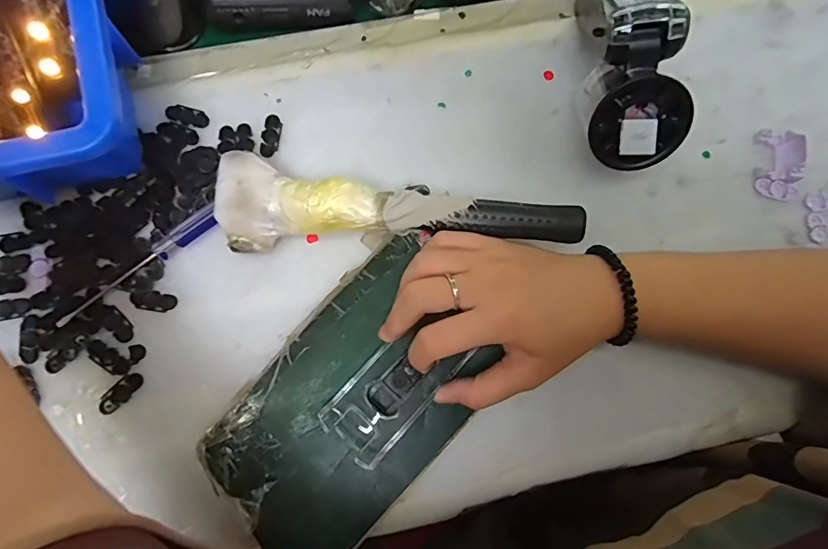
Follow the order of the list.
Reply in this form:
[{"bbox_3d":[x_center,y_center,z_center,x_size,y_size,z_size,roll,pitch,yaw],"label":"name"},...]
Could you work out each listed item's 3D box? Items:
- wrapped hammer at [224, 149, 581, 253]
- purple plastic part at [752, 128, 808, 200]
[{"bbox_3d":[-0.011,-0.044,0.295,0.218,0.039,0.055,-1,79,-2],"label":"wrapped hammer"},{"bbox_3d":[0.254,-0.078,0.322,0.025,0.017,0.047,3,79,-1],"label":"purple plastic part"}]

